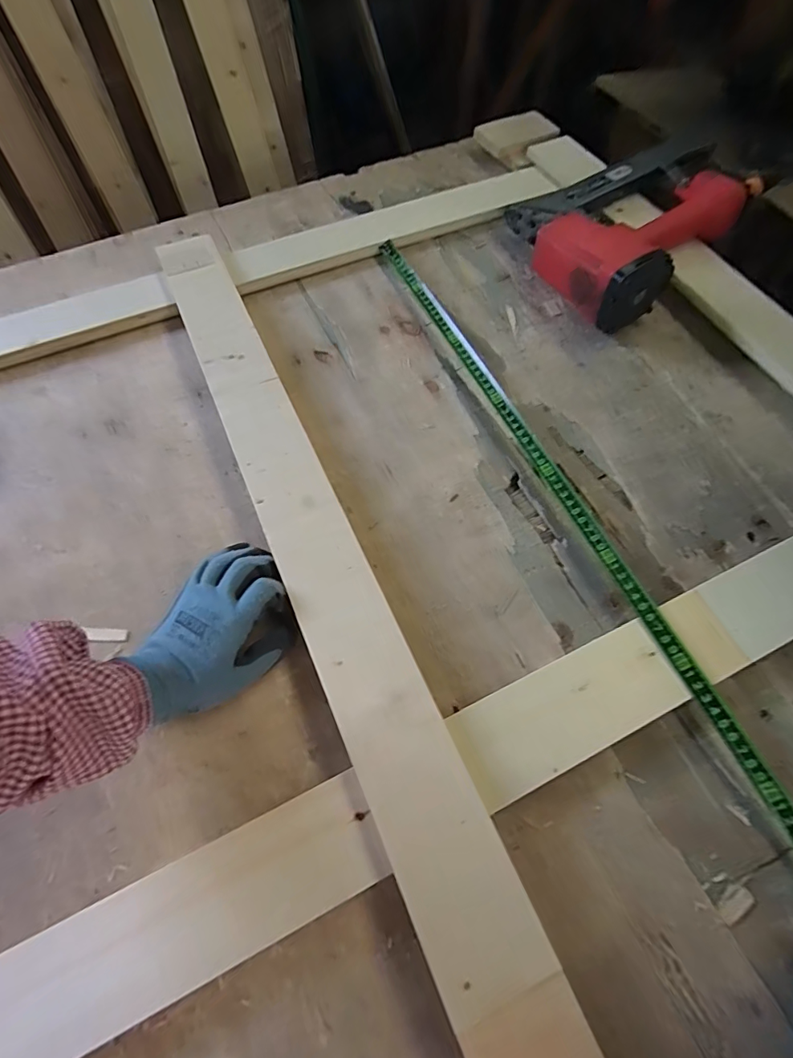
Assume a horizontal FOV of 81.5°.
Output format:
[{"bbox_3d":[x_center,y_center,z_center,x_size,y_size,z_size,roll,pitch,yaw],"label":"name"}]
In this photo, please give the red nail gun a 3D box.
[{"bbox_3d":[0.287,-0.391,0.590,0.284,0.081,0.222,-35,68,-15],"label":"red nail gun"}]

